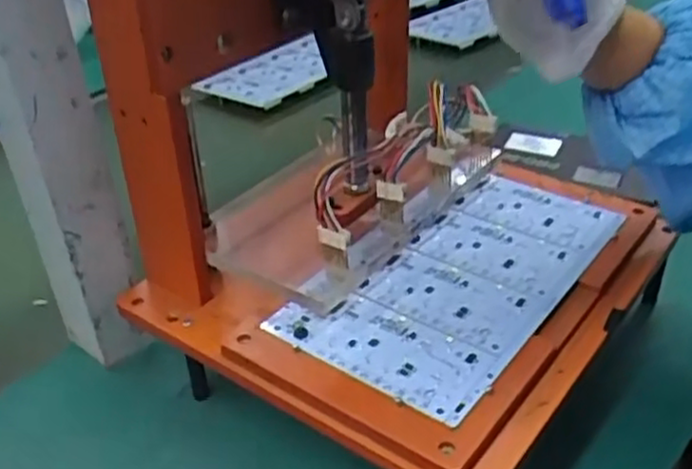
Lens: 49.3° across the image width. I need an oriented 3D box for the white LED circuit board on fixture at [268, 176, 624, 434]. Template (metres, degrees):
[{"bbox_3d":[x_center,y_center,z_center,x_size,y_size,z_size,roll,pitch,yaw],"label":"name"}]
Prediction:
[{"bbox_3d":[0.073,0.017,0.455,0.114,0.008,0.222,20,39,32],"label":"white LED circuit board on fixture"}]

